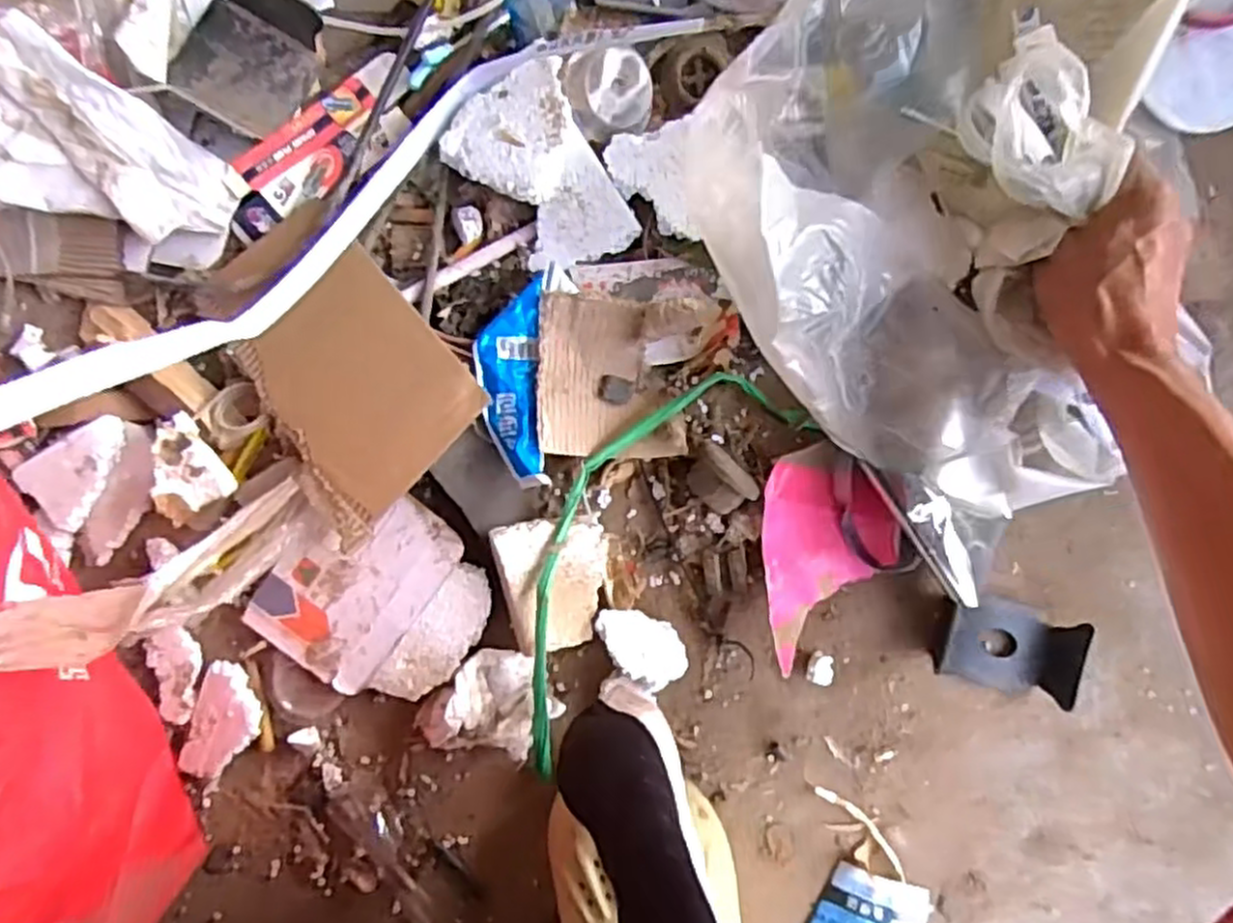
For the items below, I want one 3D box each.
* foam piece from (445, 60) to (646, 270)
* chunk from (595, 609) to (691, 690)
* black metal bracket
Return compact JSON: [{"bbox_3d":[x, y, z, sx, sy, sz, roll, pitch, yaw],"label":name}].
[{"bbox_3d":[-0.045,-0.163,0.440,0.075,0.031,0.107,-28,92,-4],"label":"foam piece"},{"bbox_3d":[0.016,0.105,0.452,0.038,0.026,0.054,-29,92,-4],"label":"chunk"},{"bbox_3d":[0.240,0.115,0.475,0.087,0.022,0.054,16,89,-4],"label":"black metal bracket"}]

